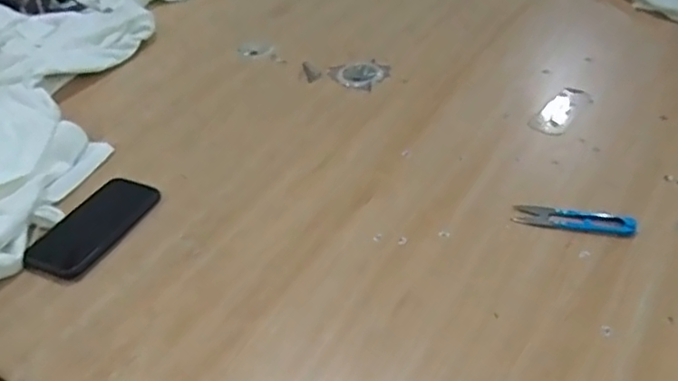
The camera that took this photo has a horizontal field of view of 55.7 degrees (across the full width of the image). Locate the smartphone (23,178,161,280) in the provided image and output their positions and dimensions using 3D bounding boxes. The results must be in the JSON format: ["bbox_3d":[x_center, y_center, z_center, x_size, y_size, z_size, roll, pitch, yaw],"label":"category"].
[{"bbox_3d":[-0.275,0.039,0.723,0.079,0.008,0.153,15,44,23],"label":"smartphone"}]

